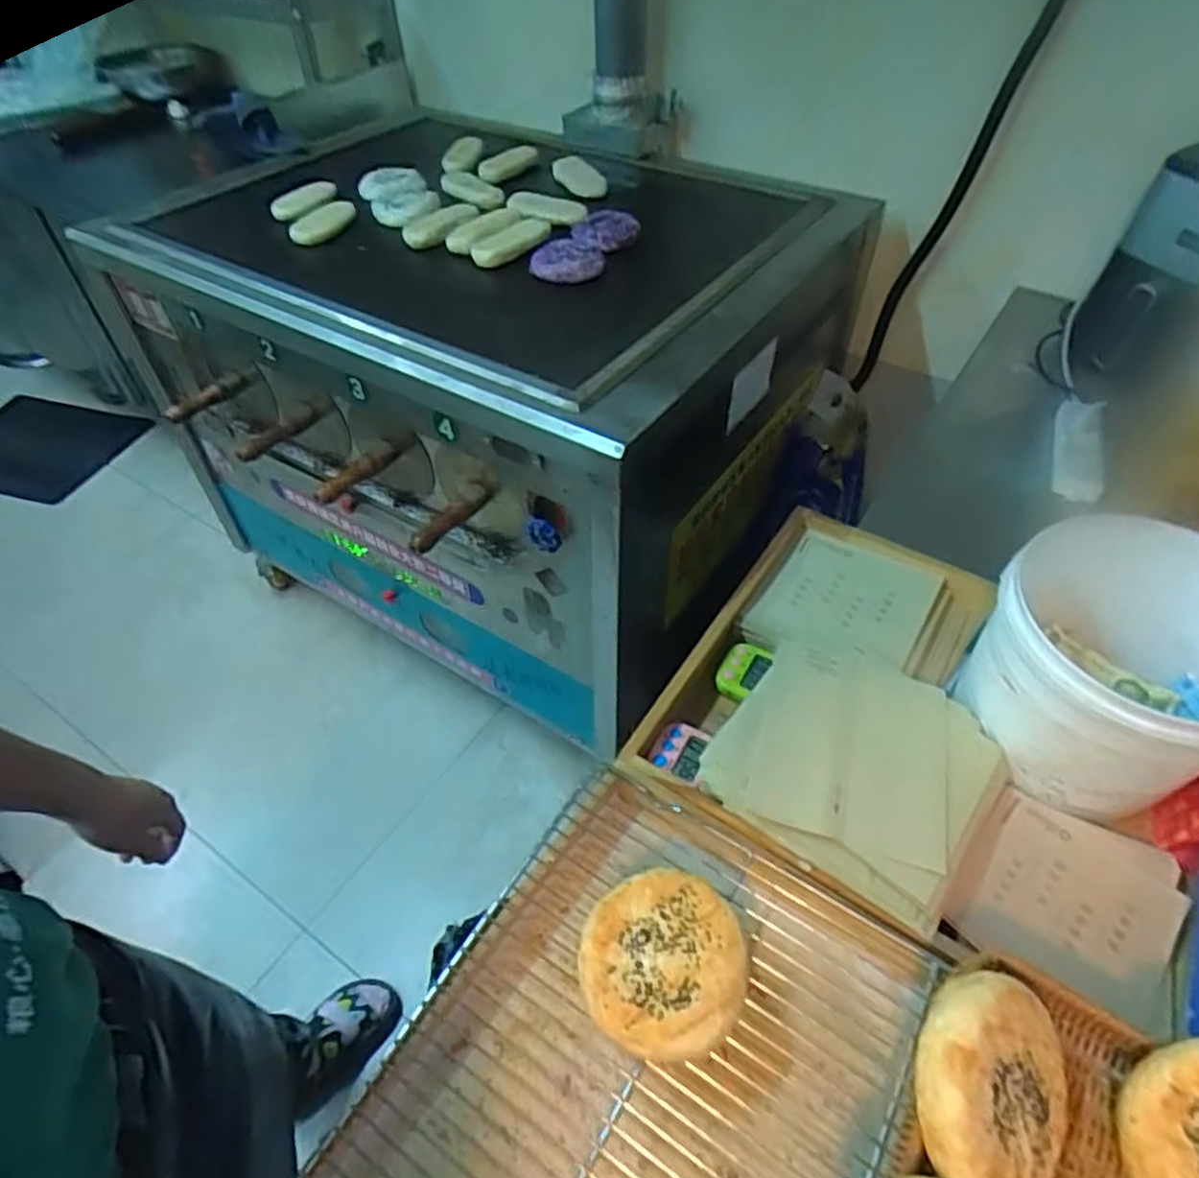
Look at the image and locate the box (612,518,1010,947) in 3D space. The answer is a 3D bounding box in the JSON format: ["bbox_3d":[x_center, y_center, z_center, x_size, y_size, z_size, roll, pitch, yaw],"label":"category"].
[{"bbox_3d":[0.245,0.088,0.700,0.301,0.072,0.404,25,53,22],"label":"box"}]

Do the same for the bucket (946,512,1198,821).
[{"bbox_3d":[0.448,0.068,0.628,0.225,0.159,0.206,0,48,1],"label":"bucket"}]

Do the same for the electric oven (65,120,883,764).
[{"bbox_3d":[-0.221,-0.405,1.526,1.189,0.747,0.940,28,54,24],"label":"electric oven"}]

